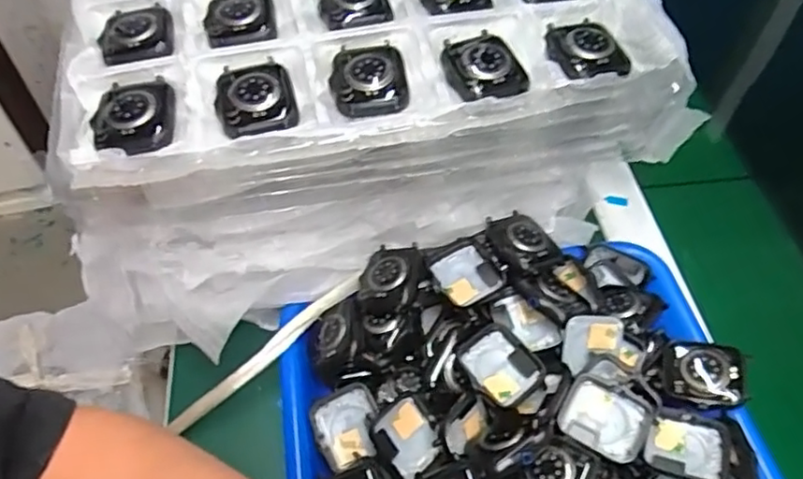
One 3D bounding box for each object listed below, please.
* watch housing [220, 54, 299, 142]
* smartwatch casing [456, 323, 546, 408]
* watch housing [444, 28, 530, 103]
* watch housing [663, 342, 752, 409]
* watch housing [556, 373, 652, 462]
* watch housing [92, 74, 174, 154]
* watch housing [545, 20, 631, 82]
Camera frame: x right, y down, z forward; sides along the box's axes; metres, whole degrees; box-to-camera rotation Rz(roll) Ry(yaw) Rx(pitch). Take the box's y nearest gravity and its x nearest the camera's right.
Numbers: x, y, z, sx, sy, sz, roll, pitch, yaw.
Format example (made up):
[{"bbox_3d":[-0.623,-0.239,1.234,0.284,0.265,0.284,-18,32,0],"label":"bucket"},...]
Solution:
[{"bbox_3d":[-0.072,-0.071,0.312,0.037,0.011,0.049,-14,53,-11],"label":"watch housing"},{"bbox_3d":[0.056,0.070,0.348,0.034,0.013,0.041,-35,59,-24],"label":"smartwatch casing"},{"bbox_3d":[0.042,-0.088,0.324,0.037,0.008,0.048,-15,53,-11],"label":"watch housing"},{"bbox_3d":[0.168,0.074,0.349,0.040,0.009,0.037,1,57,25],"label":"watch housing"},{"bbox_3d":[0.108,0.093,0.333,0.044,0.008,0.033,29,57,21],"label":"watch housing"},{"bbox_3d":[-0.131,-0.058,0.305,0.039,0.011,0.052,-11,52,-8],"label":"watch housing"},{"bbox_3d":[0.096,-0.101,0.331,0.037,0.005,0.046,-8,52,-6],"label":"watch housing"}]

